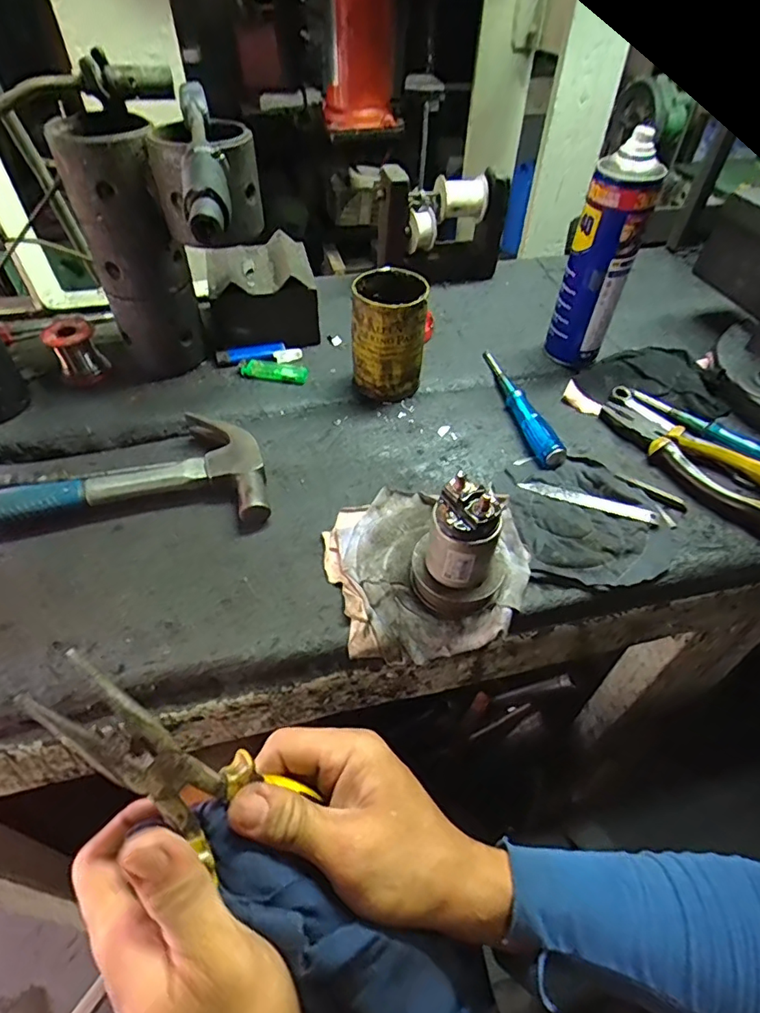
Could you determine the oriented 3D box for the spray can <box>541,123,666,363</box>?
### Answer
[{"bbox_3d":[0.229,-0.254,0.549,0.065,0.214,0.053,16,50,13],"label":"spray can"}]

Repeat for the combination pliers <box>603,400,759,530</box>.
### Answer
[{"bbox_3d":[0.298,-0.046,0.497,0.067,0.027,0.201,-32,56,-26],"label":"combination pliers"}]

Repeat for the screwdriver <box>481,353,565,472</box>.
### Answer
[{"bbox_3d":[0.149,-0.114,0.557,0.020,0.024,0.199,-7,48,-7],"label":"screwdriver"}]

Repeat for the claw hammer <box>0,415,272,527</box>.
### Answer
[{"bbox_3d":[-0.273,-0.020,0.476,0.333,0.036,0.116,-7,48,-7],"label":"claw hammer"}]

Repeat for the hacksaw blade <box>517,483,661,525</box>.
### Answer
[{"bbox_3d":[0.189,-0.006,0.474,0.120,0.010,0.013,20,51,17],"label":"hacksaw blade"}]

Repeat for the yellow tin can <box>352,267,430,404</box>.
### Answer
[{"bbox_3d":[0.008,-0.177,0.552,0.073,0.117,0.070,0,48,0],"label":"yellow tin can"}]

